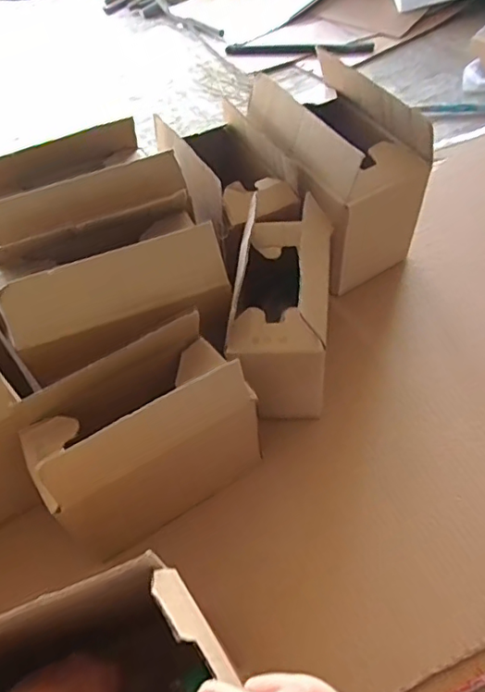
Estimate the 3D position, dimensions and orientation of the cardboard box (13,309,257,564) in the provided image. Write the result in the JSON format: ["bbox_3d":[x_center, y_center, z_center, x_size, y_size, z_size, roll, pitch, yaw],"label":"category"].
[{"bbox_3d":[-0.094,0.084,0.518,0.202,0.148,0.106,-30,56,-18],"label":"cardboard box"}]

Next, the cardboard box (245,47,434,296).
[{"bbox_3d":[0.123,-0.233,0.725,0.160,0.204,0.226,-23,54,-13],"label":"cardboard box"}]

